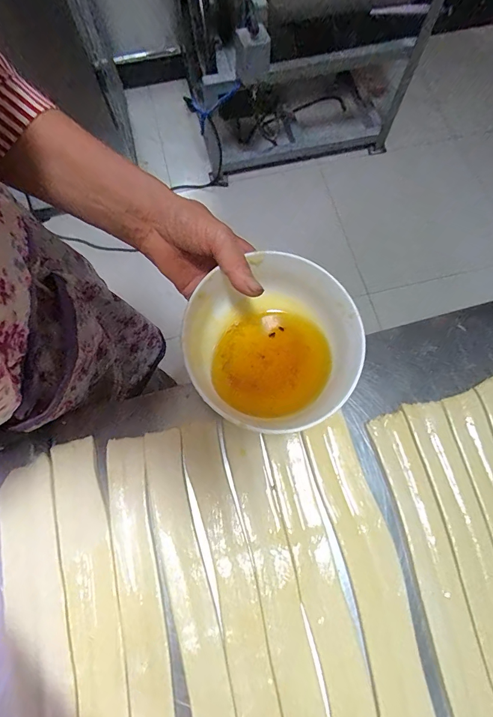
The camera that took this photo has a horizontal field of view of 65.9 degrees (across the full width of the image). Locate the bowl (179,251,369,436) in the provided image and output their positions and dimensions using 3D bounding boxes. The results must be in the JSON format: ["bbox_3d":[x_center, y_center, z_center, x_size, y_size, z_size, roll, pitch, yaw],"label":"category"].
[{"bbox_3d":[0.023,-0.010,0.335,0.140,0.072,0.142,0,73,-1],"label":"bowl"}]

